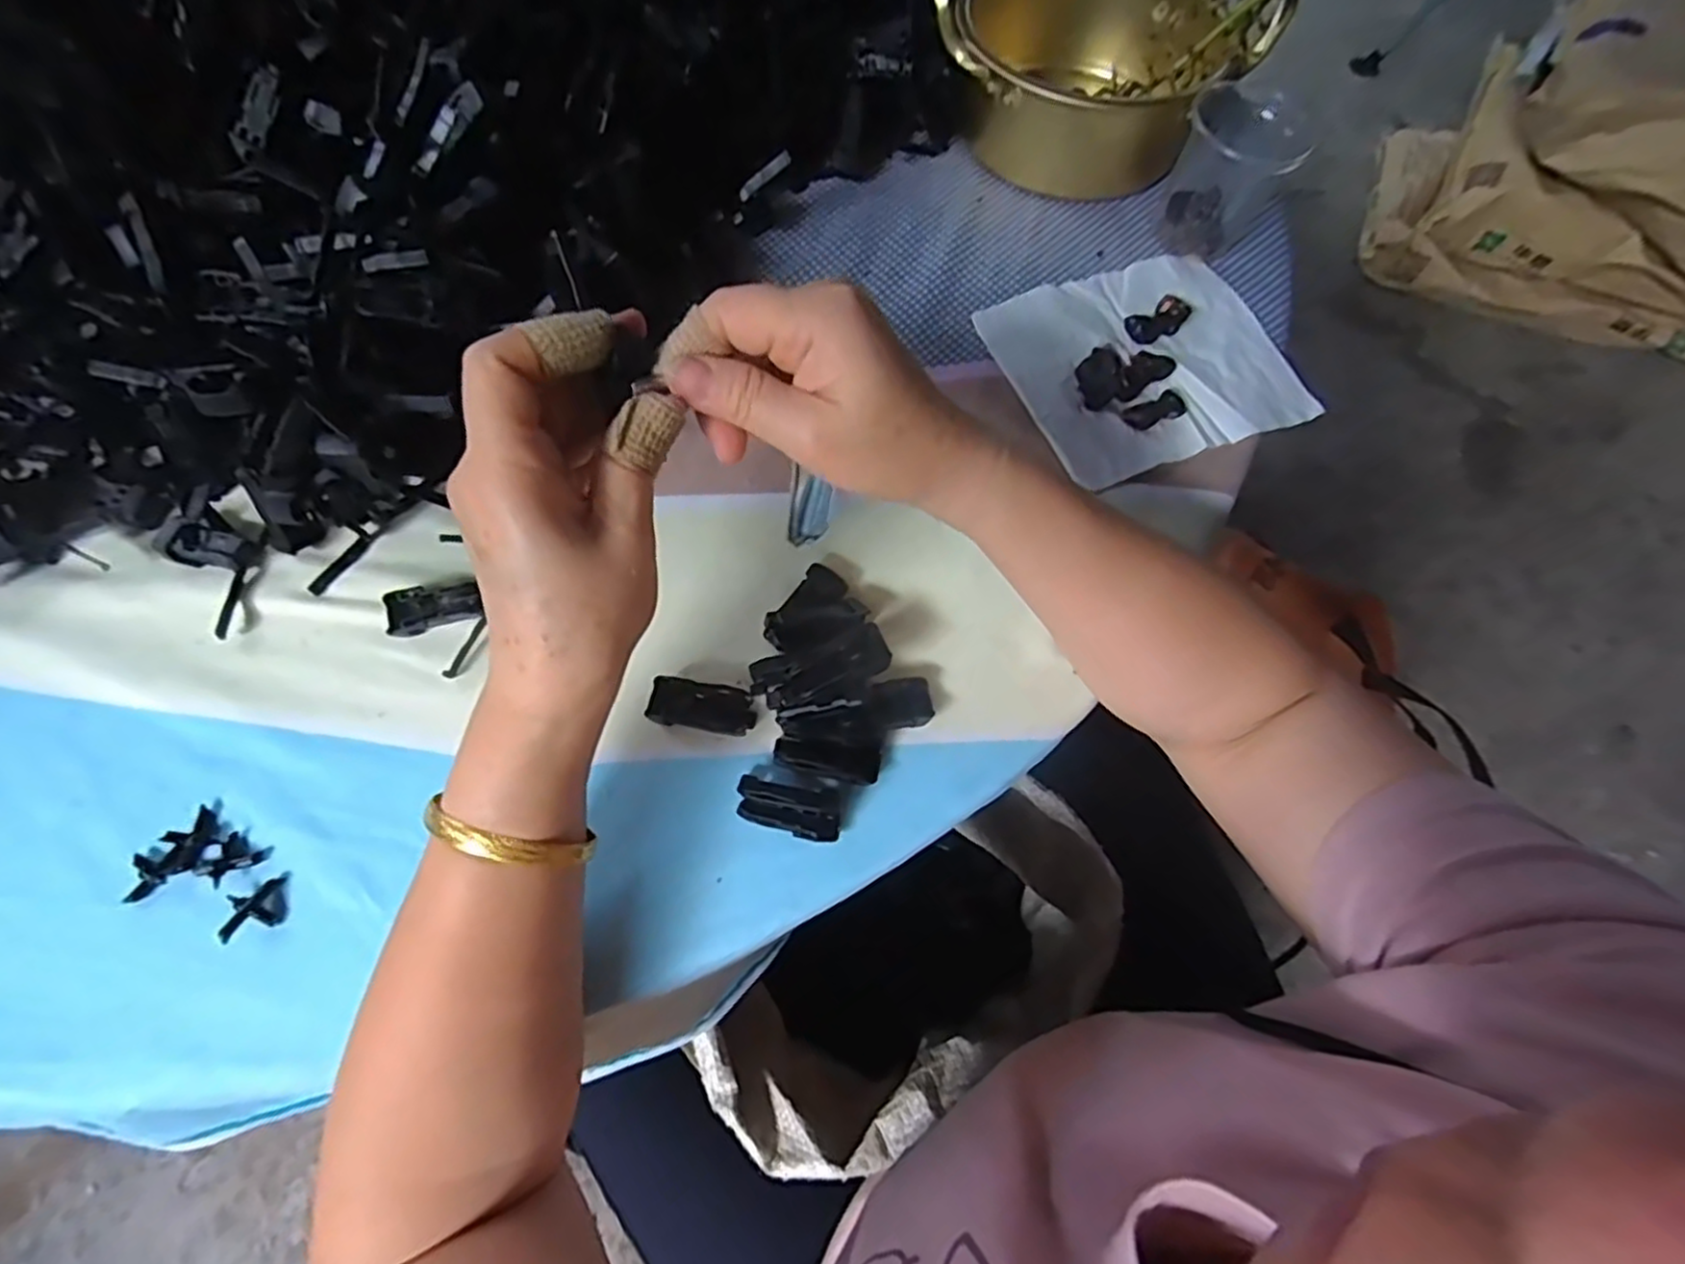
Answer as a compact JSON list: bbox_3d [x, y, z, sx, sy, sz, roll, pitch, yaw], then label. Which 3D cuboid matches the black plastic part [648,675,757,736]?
[{"bbox_3d":[-0.064,0.035,0.339,0.047,0.012,0.021,9,68,1],"label":"black plastic part"}]

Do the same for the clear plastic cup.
[{"bbox_3d":[0.232,-0.277,0.446,0.066,0.071,0.069,29,69,9],"label":"clear plastic cup"}]

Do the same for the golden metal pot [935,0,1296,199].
[{"bbox_3d":[0.161,-0.366,0.475,0.171,0.095,0.166,1,68,-2],"label":"golden metal pot"}]

